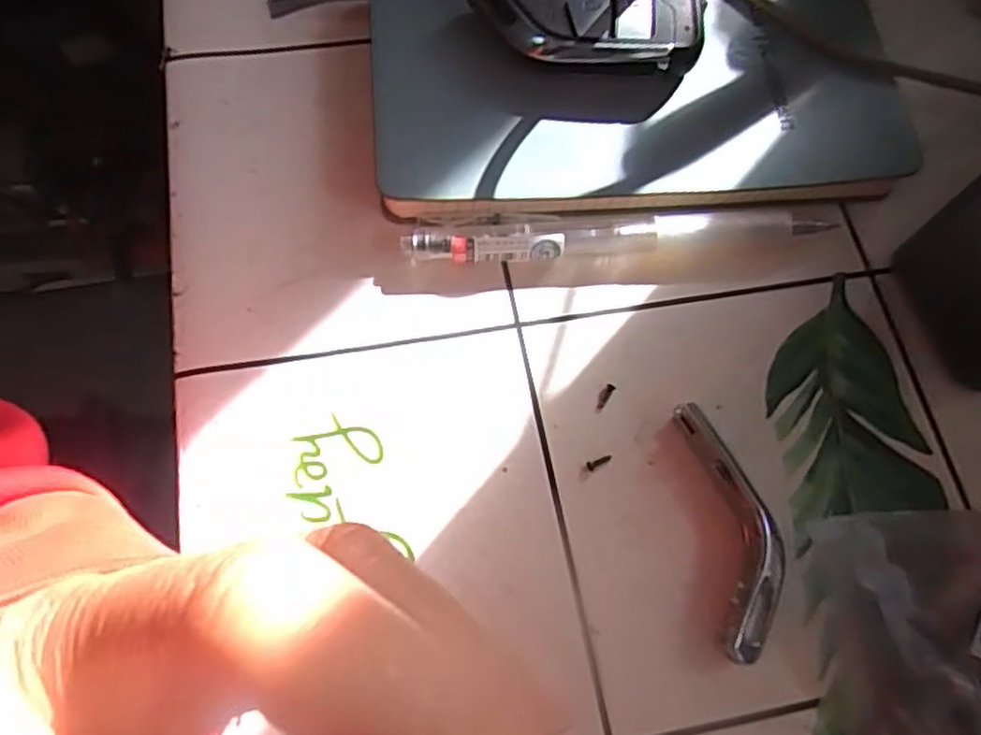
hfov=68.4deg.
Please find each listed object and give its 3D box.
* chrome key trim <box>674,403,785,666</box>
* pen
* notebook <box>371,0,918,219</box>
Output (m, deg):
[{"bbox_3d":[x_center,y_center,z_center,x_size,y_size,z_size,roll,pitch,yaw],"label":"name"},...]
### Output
[{"bbox_3d":[0.069,0.043,0.202,0.019,0.012,0.071,-4,70,-4],"label":"chrome key trim"},{"bbox_3d":[0.041,-0.042,0.232,0.135,0.013,0.013,-5,70,-4],"label":"pen"},{"bbox_3d":[0.050,-0.097,0.246,0.175,0.020,0.098,-4,70,-4],"label":"notebook"}]

